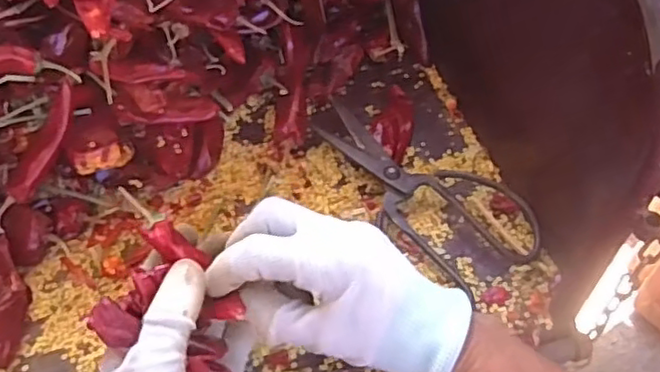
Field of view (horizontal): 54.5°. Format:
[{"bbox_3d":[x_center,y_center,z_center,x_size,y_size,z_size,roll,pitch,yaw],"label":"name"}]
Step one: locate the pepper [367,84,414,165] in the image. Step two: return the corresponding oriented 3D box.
[{"bbox_3d":[0.050,-0.049,0.518,0.033,0.015,0.077,10,52,6],"label":"pepper"}]

